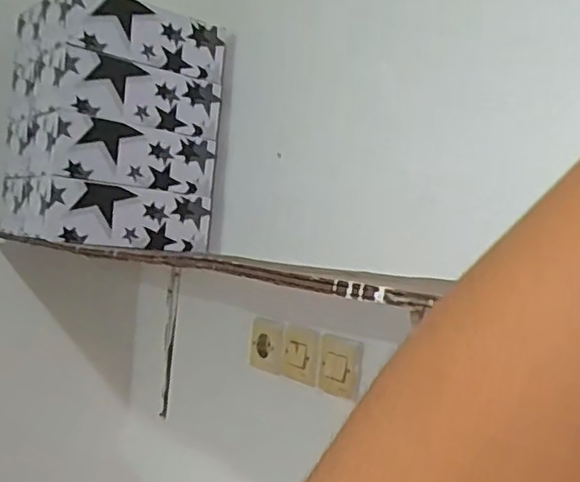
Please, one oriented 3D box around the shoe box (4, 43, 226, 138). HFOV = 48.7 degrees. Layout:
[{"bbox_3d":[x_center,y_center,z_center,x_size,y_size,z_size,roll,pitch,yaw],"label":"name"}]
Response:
[{"bbox_3d":[-0.324,-0.259,1.195,0.287,0.111,0.273,4,-1,-39],"label":"shoe box"}]

